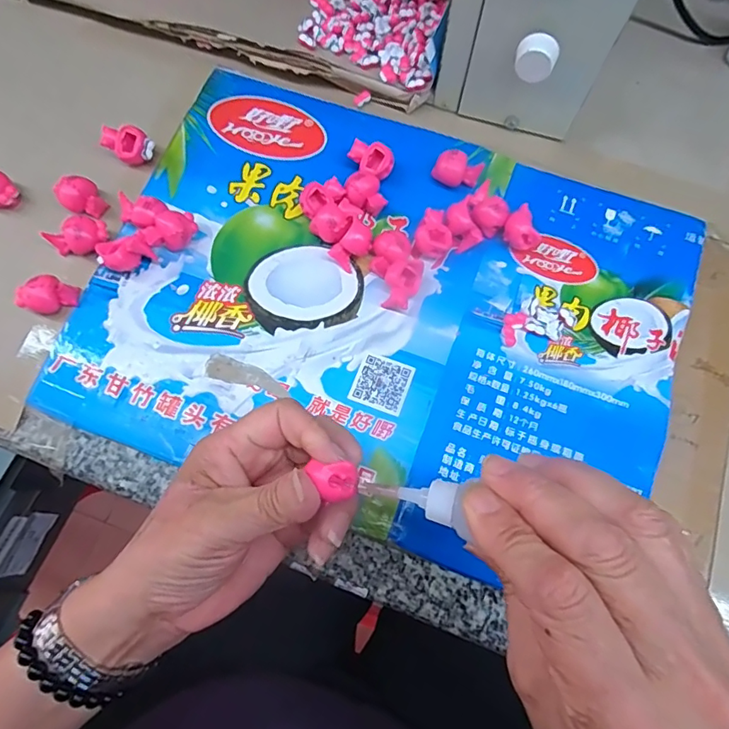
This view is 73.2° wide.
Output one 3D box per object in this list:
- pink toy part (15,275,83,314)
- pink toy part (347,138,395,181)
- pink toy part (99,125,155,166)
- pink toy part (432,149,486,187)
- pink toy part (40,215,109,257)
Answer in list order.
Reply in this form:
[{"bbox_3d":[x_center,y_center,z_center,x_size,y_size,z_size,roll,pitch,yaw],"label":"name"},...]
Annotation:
[{"bbox_3d":[-0.208,-0.045,0.323,0.028,0.023,0.021,8,74,2],"label":"pink toy part"},{"bbox_3d":[0.006,-0.147,0.360,0.033,0.020,0.023,34,76,9],"label":"pink toy part"},{"bbox_3d":[-0.171,-0.160,0.361,0.034,0.023,0.023,25,75,7],"label":"pink toy part"},{"bbox_3d":[0.067,-0.140,0.356,0.033,0.023,0.017,17,74,4],"label":"pink toy part"},{"bbox_3d":[-0.195,-0.085,0.335,0.037,0.023,0.019,-25,75,-8],"label":"pink toy part"}]

